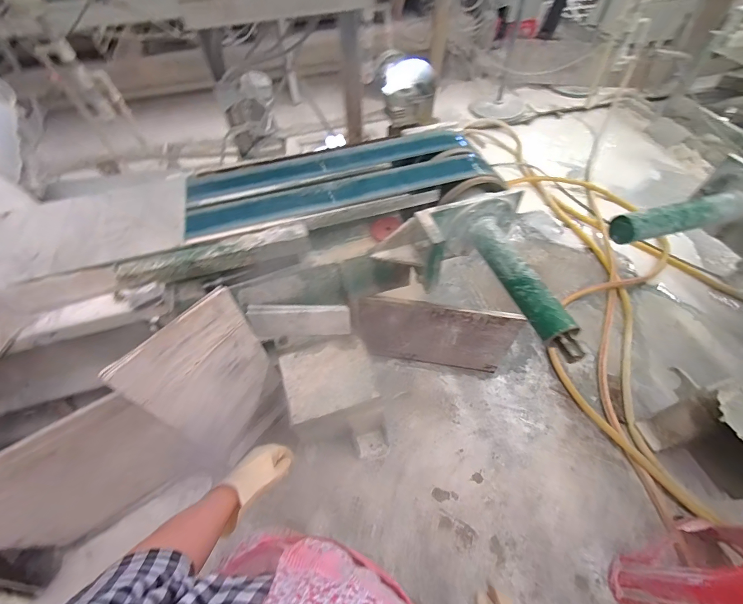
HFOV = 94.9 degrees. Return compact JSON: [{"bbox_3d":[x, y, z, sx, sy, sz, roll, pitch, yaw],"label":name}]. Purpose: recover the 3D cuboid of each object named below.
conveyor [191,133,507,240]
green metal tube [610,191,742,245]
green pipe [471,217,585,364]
[{"bbox_3d":[-0.112,-0.361,1.028,0.932,0.072,0.322,-17,60,-6],"label":"conveyor"},{"bbox_3d":[0.916,-0.244,1.011,0.425,0.080,0.101,-12,59,-3],"label":"green metal tube"},{"bbox_3d":[0.394,-0.054,0.899,0.075,0.070,0.469,-17,60,-6],"label":"green pipe"}]

